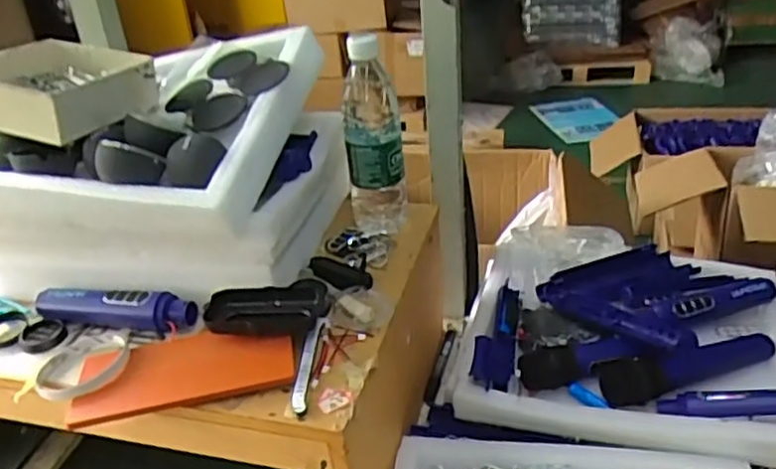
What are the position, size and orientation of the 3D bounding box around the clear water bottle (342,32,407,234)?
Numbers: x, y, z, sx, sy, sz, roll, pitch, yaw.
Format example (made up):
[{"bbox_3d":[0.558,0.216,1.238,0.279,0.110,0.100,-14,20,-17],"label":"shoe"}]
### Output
[{"bbox_3d":[-0.016,-0.107,0.781,0.065,0.218,0.055,-5,30,1],"label":"clear water bottle"}]

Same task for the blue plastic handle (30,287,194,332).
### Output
[{"bbox_3d":[-0.276,0.073,0.687,0.177,0.030,0.028,3,31,13],"label":"blue plastic handle"}]

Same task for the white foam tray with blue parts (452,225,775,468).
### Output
[{"bbox_3d":[0.286,0.112,0.821,0.379,0.076,0.301,5,31,19],"label":"white foam tray with blue parts"}]

